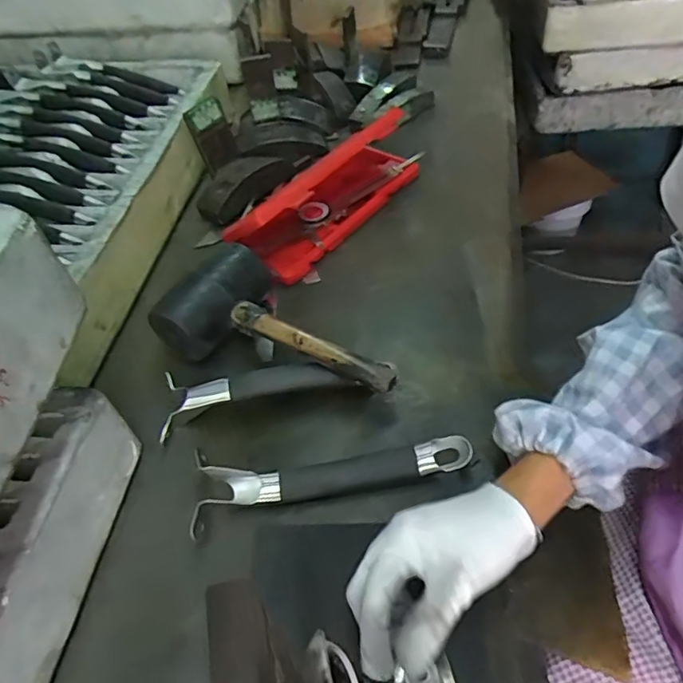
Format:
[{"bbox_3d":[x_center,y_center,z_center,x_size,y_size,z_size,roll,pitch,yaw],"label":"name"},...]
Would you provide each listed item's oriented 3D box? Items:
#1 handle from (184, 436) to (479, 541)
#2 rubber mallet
[{"bbox_3d":[-0.007,0.104,0.435,0.213,0.030,0.052,-11,48,-2],"label":"handle"},{"bbox_3d":[-0.061,-0.003,0.513,0.234,0.070,0.123,30,60,26],"label":"rubber mallet"}]

